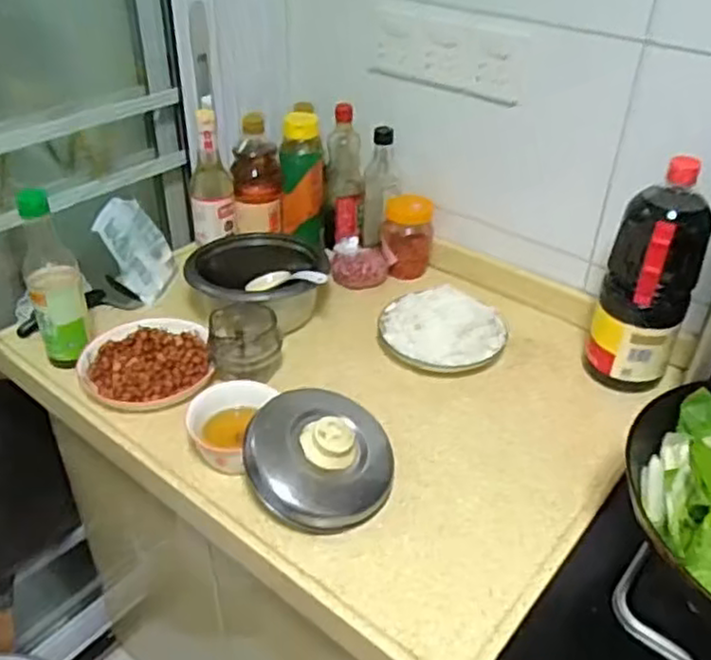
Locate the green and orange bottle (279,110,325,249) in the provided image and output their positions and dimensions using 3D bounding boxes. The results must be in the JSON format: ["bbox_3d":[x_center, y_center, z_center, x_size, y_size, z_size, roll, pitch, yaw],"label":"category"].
[{"bbox_3d":[-0.082,-0.227,1.109,0.066,0.212,0.065,1,36,-1],"label":"green and orange bottle"}]

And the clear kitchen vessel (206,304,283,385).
[{"bbox_3d":[-0.143,0.018,0.919,0.091,0.077,0.081,-3,36,-7],"label":"clear kitchen vessel"}]

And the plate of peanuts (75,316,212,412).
[{"bbox_3d":[-0.275,0.033,0.933,0.160,0.027,0.180,-8,37,-13],"label":"plate of peanuts"}]

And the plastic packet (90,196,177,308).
[{"bbox_3d":[-0.325,-0.125,1.056,0.023,0.148,0.105,-8,43,27],"label":"plastic packet"}]

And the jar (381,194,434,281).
[{"bbox_3d":[0.083,-0.151,1.128,0.081,0.120,0.079,1,36,-1],"label":"jar"}]

